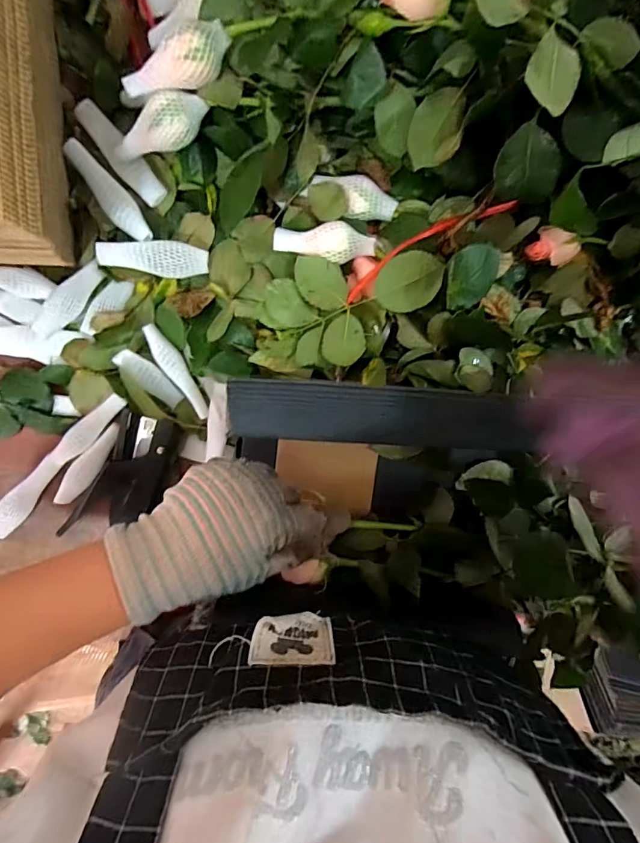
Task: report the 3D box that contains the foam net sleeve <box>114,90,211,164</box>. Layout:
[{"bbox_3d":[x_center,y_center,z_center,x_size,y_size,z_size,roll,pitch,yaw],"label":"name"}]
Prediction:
[{"bbox_3d":[-0.120,-0.216,0.321,0.079,0.027,0.031,-16,100,20],"label":"foam net sleeve"}]

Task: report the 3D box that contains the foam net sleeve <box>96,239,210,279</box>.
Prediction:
[{"bbox_3d":[-0.139,-0.137,0.364,0.087,0.010,0.029,0,100,-14],"label":"foam net sleeve"}]

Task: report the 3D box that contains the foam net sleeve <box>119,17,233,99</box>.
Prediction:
[{"bbox_3d":[-0.097,-0.245,0.298,0.078,0.025,0.031,-26,101,-2],"label":"foam net sleeve"}]

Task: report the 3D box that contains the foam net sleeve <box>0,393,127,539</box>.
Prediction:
[{"bbox_3d":[-0.241,0.039,0.390,0.023,0.013,0.173,43,93,-11],"label":"foam net sleeve"}]

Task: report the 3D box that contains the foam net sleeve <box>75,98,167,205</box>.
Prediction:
[{"bbox_3d":[-0.163,-0.219,0.356,0.021,0.019,0.088,-41,102,1],"label":"foam net sleeve"}]

